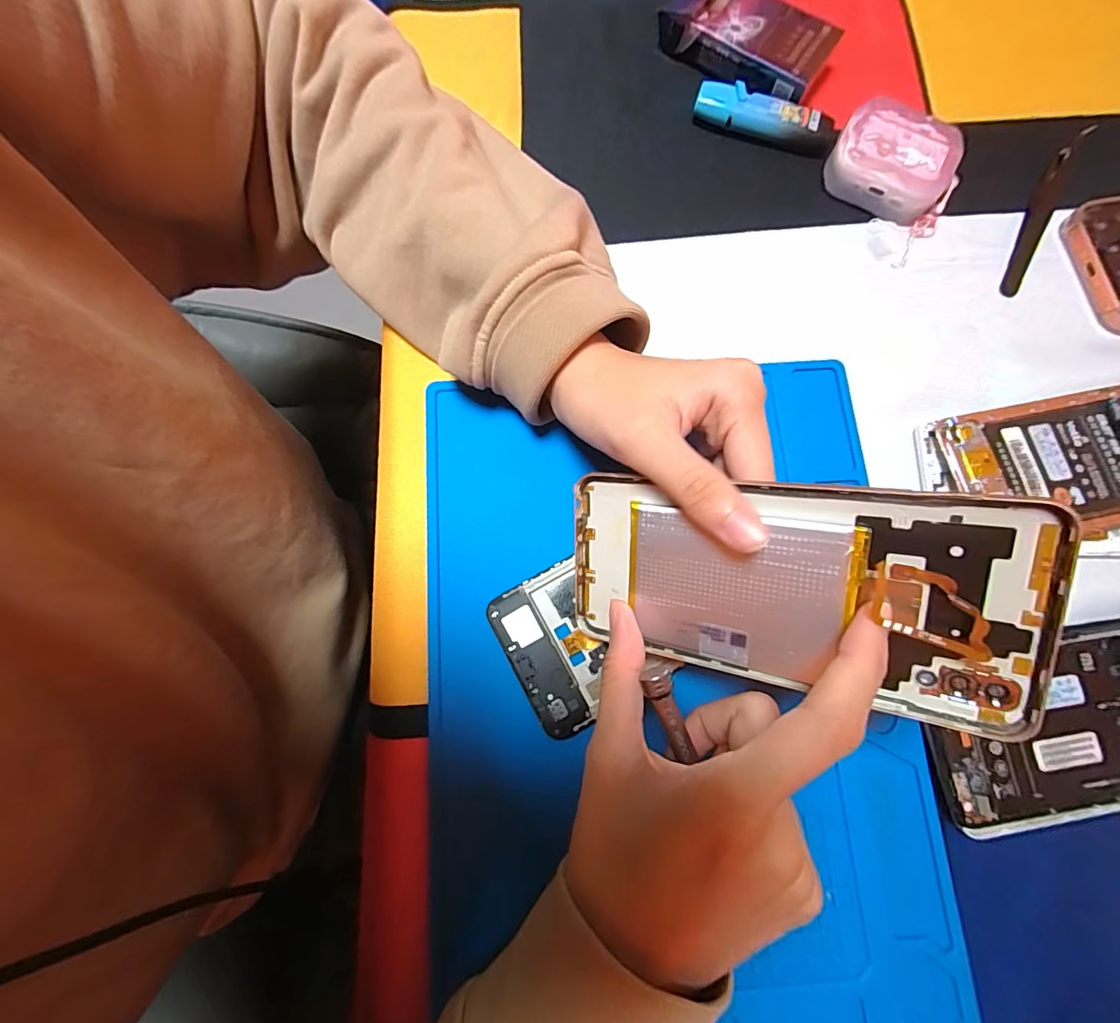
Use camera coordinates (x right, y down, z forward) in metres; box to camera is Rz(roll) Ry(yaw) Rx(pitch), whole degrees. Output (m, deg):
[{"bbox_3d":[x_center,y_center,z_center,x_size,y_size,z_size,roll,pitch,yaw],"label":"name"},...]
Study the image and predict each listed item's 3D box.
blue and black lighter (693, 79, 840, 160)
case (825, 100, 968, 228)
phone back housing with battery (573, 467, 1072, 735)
[{"bbox_3d":[0.125,-0.239,0.289,0.086,0.016,0.020,18,79,3],"label":"blue and black lighter"},{"bbox_3d":[0.191,-0.201,0.274,0.064,0.028,0.045,36,80,7],"label":"case"},{"bbox_3d":[0.074,0.027,0.172,0.153,0.007,0.073,6,102,30],"label":"phone back housing with battery"}]

